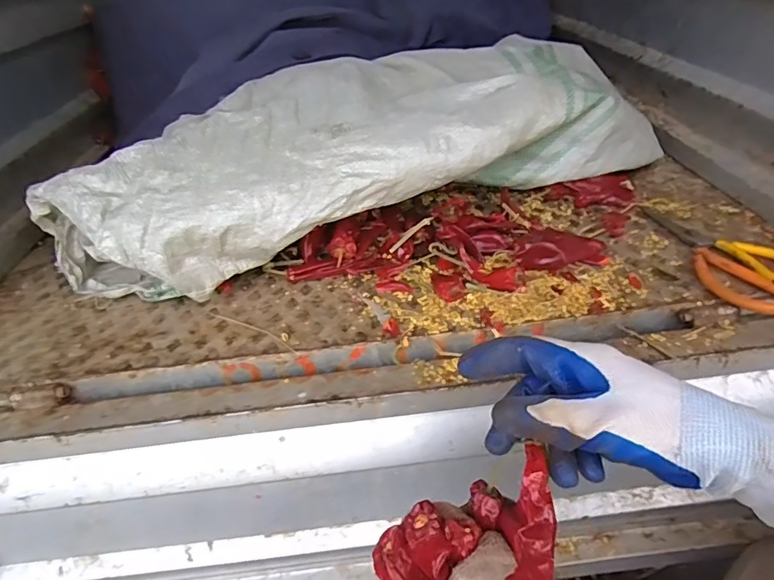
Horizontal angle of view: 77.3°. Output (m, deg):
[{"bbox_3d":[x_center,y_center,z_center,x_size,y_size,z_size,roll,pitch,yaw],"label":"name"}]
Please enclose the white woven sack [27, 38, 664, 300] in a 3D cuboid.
[{"bbox_3d":[-0.013,-0.150,0.554,0.646,0.147,0.234,-20,40,-18],"label":"white woven sack"}]

